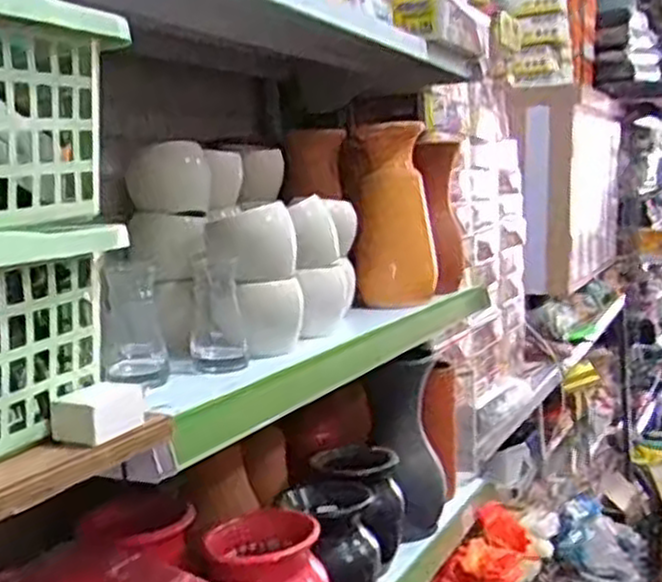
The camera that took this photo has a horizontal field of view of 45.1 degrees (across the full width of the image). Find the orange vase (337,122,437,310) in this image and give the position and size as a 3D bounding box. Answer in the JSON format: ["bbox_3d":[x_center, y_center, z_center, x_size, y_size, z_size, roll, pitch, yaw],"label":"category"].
[{"bbox_3d":[0.090,-0.118,1.209,0.099,0.261,0.099,-7,9,-30],"label":"orange vase"}]

